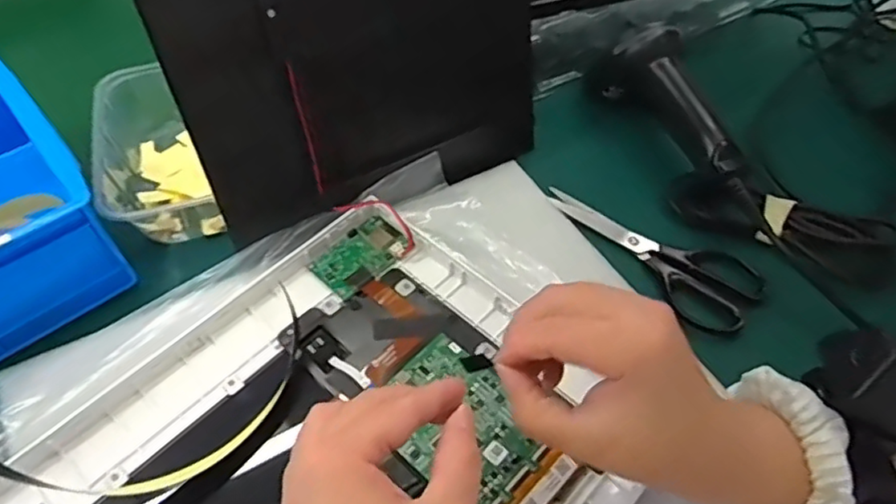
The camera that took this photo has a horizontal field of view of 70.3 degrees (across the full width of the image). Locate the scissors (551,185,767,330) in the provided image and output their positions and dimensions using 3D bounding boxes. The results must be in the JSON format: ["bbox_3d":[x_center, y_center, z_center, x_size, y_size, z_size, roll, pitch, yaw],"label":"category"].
[{"bbox_3d":[0.142,-0.006,0.455,0.161,0.008,0.062,38,62,25],"label":"scissors"}]

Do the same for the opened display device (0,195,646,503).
[{"bbox_3d":[-0.066,0.122,0.340,0.254,0.018,0.300,37,61,24],"label":"opened display device"}]

